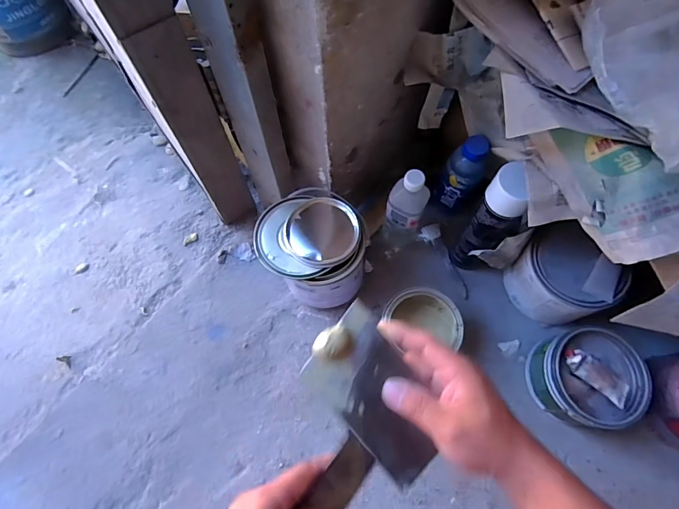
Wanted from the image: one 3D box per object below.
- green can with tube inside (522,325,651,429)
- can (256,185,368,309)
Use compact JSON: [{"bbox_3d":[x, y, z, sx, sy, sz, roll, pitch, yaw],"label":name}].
[{"bbox_3d":[0.408,0.209,0.661,0.159,0.103,0.148,-4,68,-1],"label":"green can with tube inside"},{"bbox_3d":[-0.039,-0.016,0.720,0.177,0.178,0.184,0,68,1],"label":"can"}]

